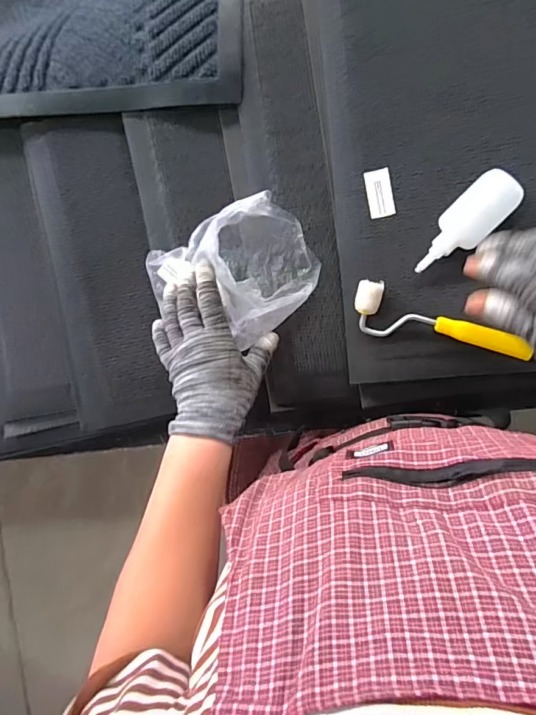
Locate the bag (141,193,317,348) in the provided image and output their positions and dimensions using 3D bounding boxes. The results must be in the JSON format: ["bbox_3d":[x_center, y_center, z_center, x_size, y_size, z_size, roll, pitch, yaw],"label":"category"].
[{"bbox_3d":[-0.032,-0.087,0.474,0.163,0.093,0.133,-22,91,8],"label":"bag"}]

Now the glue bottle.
[{"bbox_3d":[0.204,-0.137,0.462,0.047,0.026,0.121,46,101,7],"label":"glue bottle"}]

